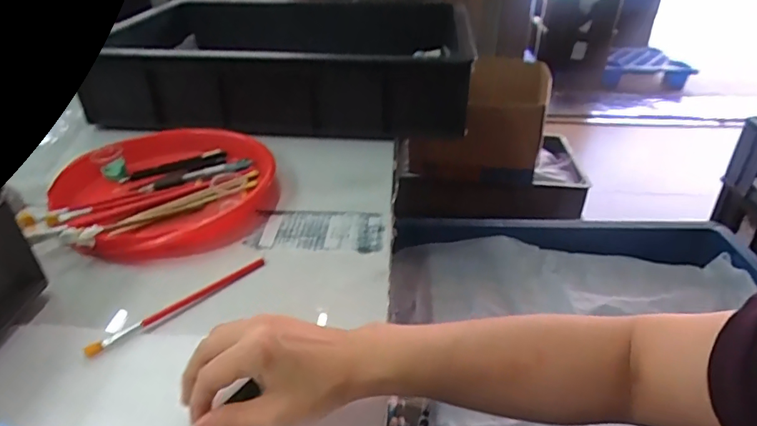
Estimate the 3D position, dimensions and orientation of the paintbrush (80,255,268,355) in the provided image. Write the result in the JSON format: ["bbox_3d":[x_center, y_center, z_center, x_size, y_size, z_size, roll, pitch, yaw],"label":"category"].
[{"bbox_3d":[-0.172,0.079,0.434,0.011,0.004,0.165,27,42,35],"label":"paintbrush"}]

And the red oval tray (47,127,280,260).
[{"bbox_3d":[-0.248,-0.035,0.579,0.239,0.032,0.247,-17,37,-24],"label":"red oval tray"}]

